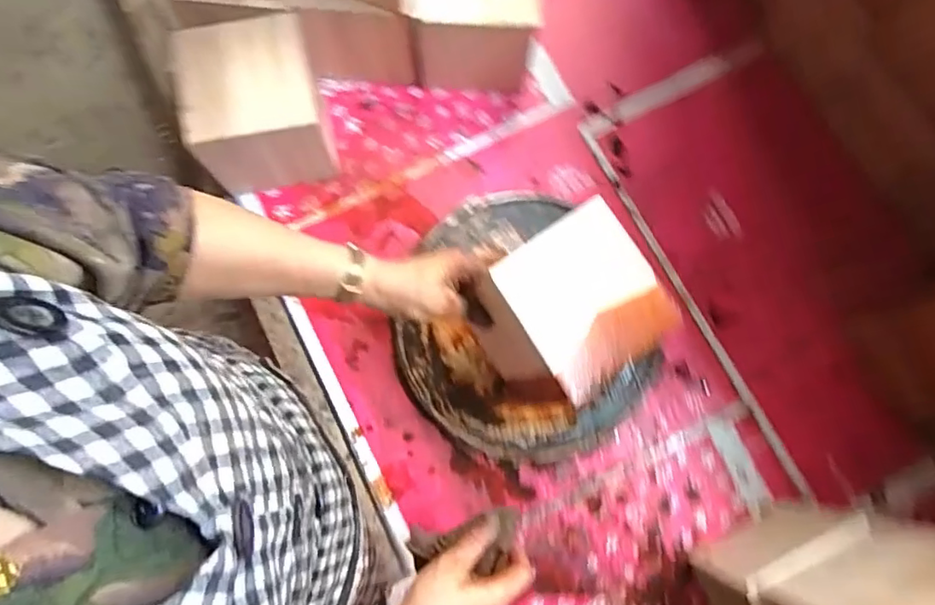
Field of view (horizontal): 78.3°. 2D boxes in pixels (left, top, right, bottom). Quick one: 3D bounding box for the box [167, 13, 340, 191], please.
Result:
[{"bbox_3d":[-0.224,-0.209,0.627,0.126,0.137,0.128,-13,80,-4],"label":"box"}]

